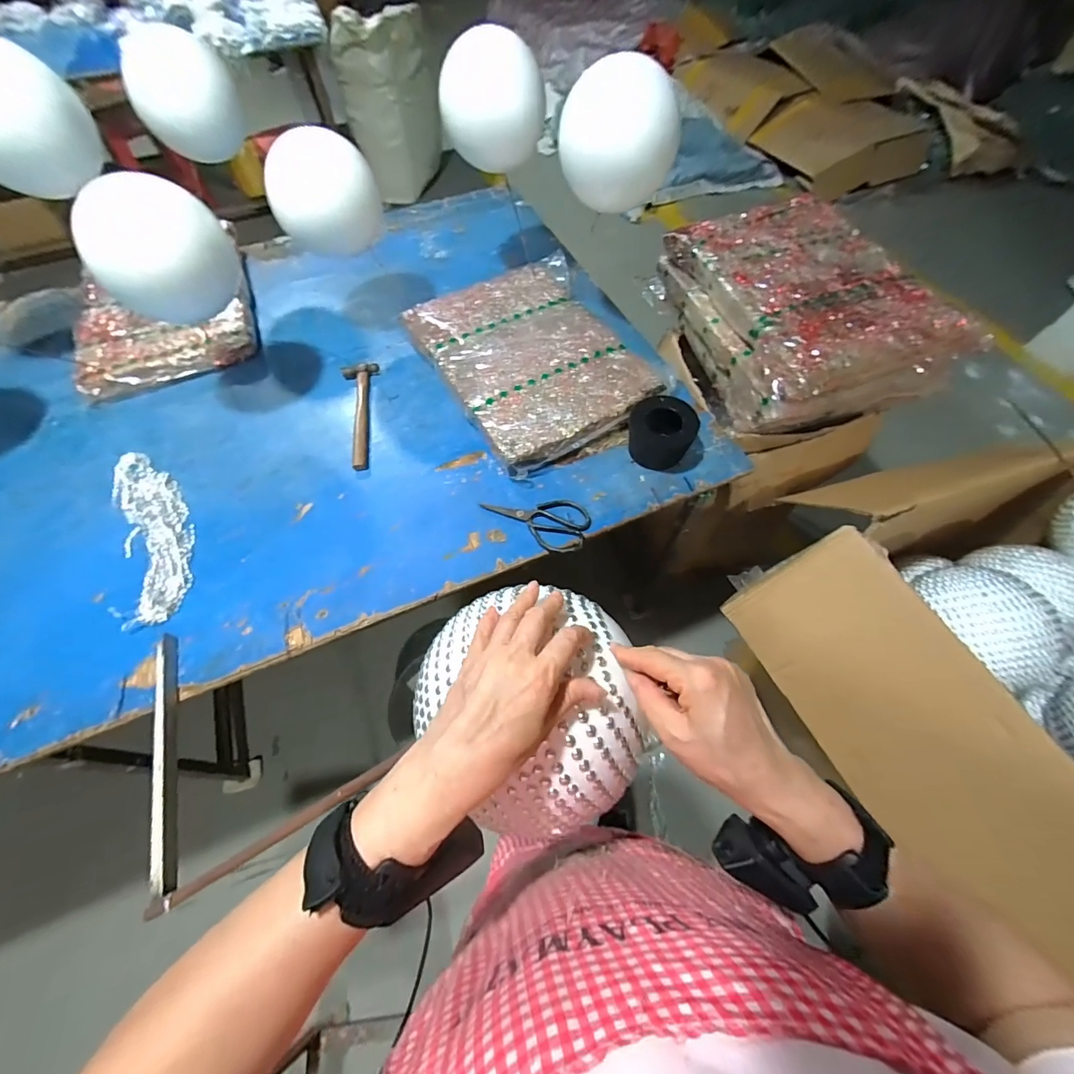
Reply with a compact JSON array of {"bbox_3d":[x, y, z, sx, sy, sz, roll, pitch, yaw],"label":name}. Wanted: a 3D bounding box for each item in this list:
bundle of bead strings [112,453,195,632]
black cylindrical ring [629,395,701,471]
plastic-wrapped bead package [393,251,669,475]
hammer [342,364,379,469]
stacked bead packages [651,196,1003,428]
[{"bbox_3d":[-0.653,-0.019,0.764,0.106,0.014,0.376,-28,62,-15],"label":"bundle of bead strings"},{"bbox_3d":[0.218,-0.181,0.788,0.101,0.084,0.095,-1,59,1],"label":"black cylindrical ring"},{"bbox_3d":[-0.015,-0.375,0.931,0.379,0.062,0.537,-23,61,-12],"label":"plastic-wrapped bead package"},{"bbox_3d":[-0.350,-0.242,0.885,0.068,0.019,0.274,-9,59,-4],"label":"hammer"},{"bbox_3d":[0.548,-0.465,0.938,0.414,0.173,0.501,-12,59,-5],"label":"stacked bead packages"}]

